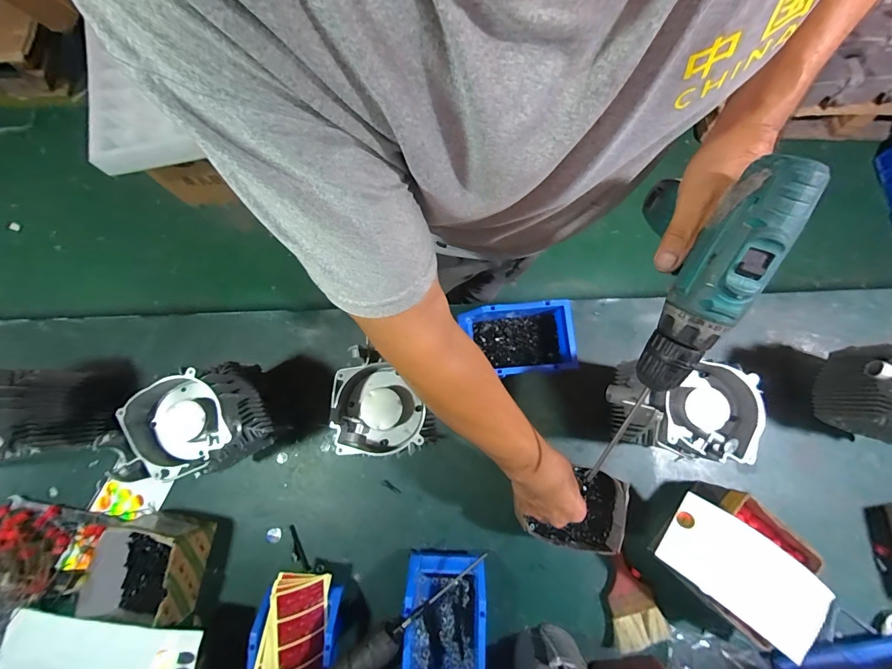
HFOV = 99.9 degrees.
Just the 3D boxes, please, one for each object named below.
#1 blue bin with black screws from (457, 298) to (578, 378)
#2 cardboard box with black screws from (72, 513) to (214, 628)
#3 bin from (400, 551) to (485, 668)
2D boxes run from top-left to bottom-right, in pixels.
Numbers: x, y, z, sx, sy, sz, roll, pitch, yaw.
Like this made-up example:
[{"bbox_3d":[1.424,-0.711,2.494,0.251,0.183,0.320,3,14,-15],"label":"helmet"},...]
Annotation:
[{"bbox_3d":[0.120,0.010,0.627,0.172,0.070,0.116,-6,80,-1],"label":"blue bin with black screws"},{"bbox_3d":[-0.455,0.357,0.565,0.142,0.095,0.149,6,80,1],"label":"cardboard box with black screws"},{"bbox_3d":[-0.004,0.439,0.553,0.118,0.079,0.202,2,80,1],"label":"bin"}]

